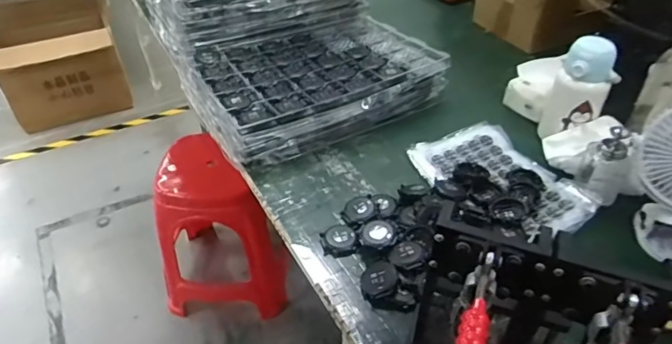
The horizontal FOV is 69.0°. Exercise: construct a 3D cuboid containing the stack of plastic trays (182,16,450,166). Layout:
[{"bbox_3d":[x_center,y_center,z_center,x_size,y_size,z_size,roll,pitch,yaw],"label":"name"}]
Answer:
[{"bbox_3d":[-0.047,-0.181,0.948,0.445,0.070,0.324,-19,45,-22],"label":"stack of plastic trays"}]

